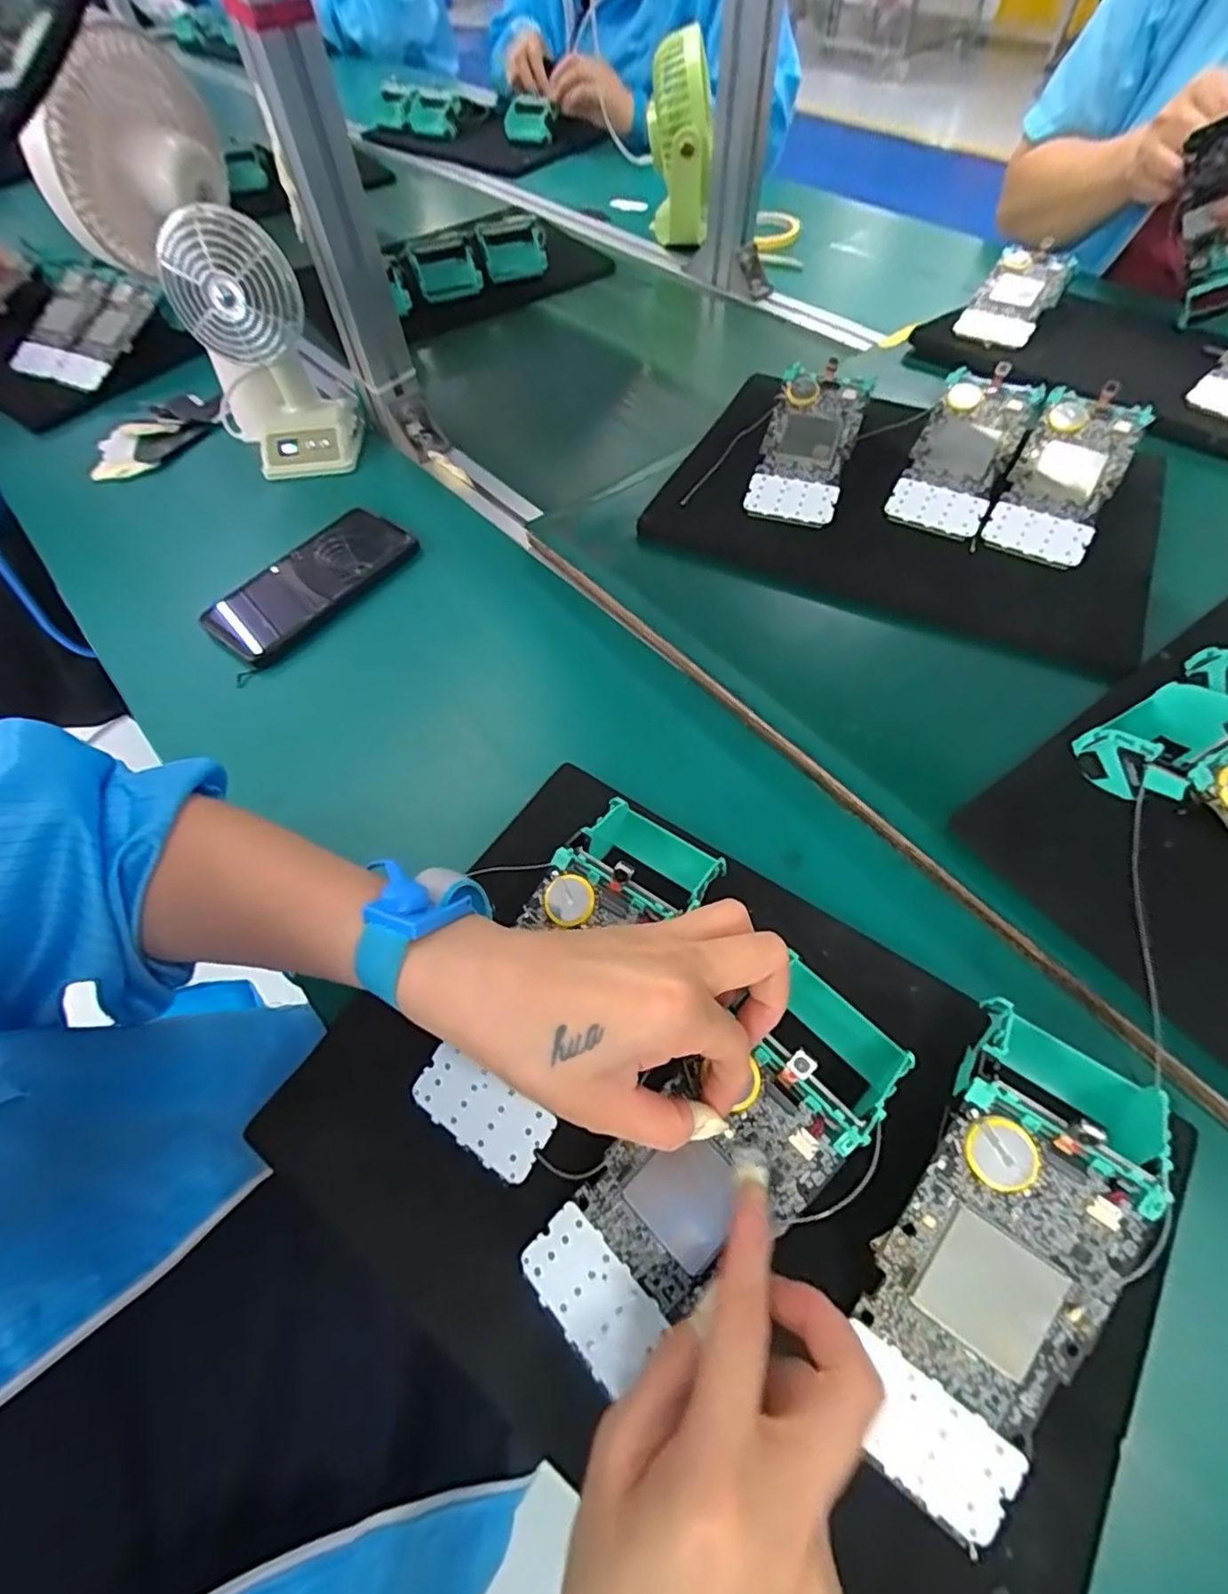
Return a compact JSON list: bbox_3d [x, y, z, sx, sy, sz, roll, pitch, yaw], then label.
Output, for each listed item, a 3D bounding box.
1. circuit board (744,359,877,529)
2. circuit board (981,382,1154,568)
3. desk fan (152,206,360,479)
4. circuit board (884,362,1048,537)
[{"bbox_3d":[0.150,-0.273,0.488,0.066,0.015,0.143,17,76,13],"label":"circuit board"},{"bbox_3d":[0.326,-0.233,0.453,0.066,0.010,0.144,28,82,18],"label":"circuit board"},{"bbox_3d":[-0.277,-0.354,0.499,0.097,0.167,0.080,-23,61,-12],"label":"desk fan"},{"bbox_3d":[0.264,-0.260,0.472,0.066,0.007,0.142,26,82,17],"label":"circuit board"}]

